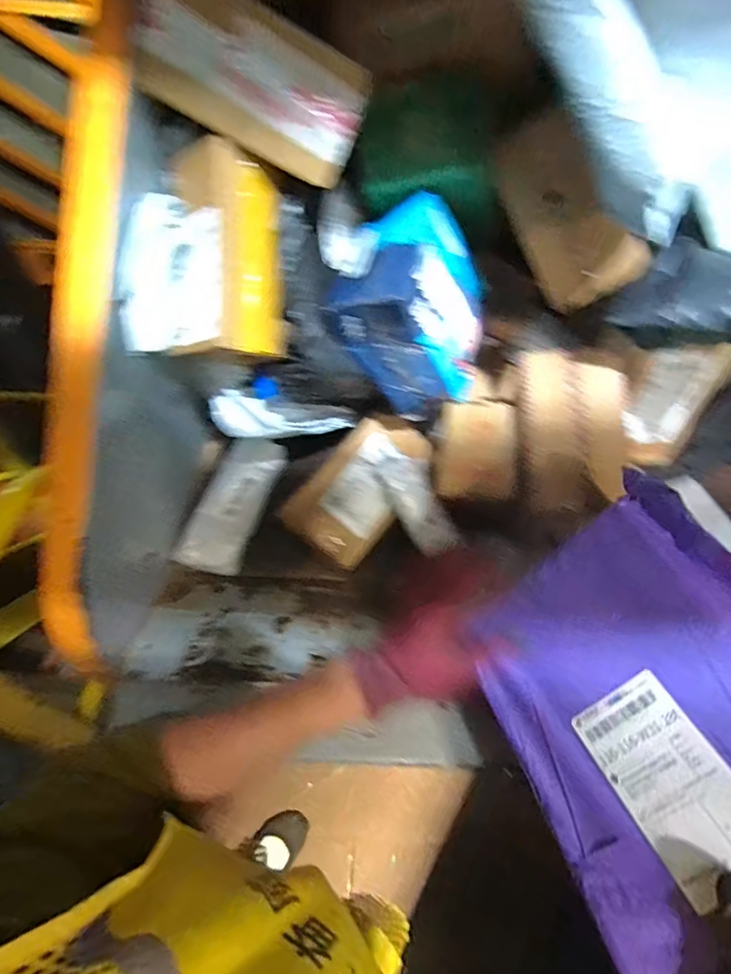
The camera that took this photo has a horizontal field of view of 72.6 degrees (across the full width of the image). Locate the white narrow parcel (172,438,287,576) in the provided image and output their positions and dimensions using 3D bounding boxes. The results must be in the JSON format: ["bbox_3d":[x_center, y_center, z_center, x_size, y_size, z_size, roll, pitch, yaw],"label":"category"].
[{"bbox_3d":[-0.188,0.017,0.724,0.086,0.017,0.225,23,60,-8],"label":"white narrow parcel"}]

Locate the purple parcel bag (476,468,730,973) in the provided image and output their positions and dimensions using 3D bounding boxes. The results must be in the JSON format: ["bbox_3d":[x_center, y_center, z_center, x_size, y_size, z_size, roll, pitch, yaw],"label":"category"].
[{"bbox_3d":[0.210,0.165,0.367,0.212,0.026,0.283,-37,52,19],"label":"purple parcel bag"}]

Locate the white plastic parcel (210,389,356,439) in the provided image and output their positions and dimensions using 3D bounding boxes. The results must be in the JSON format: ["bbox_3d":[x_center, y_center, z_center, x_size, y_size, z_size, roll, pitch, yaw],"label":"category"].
[{"bbox_3d":[-0.104,-0.091,0.666,0.192,0.063,0.028,-1,54,-28],"label":"white plastic parcel"}]

